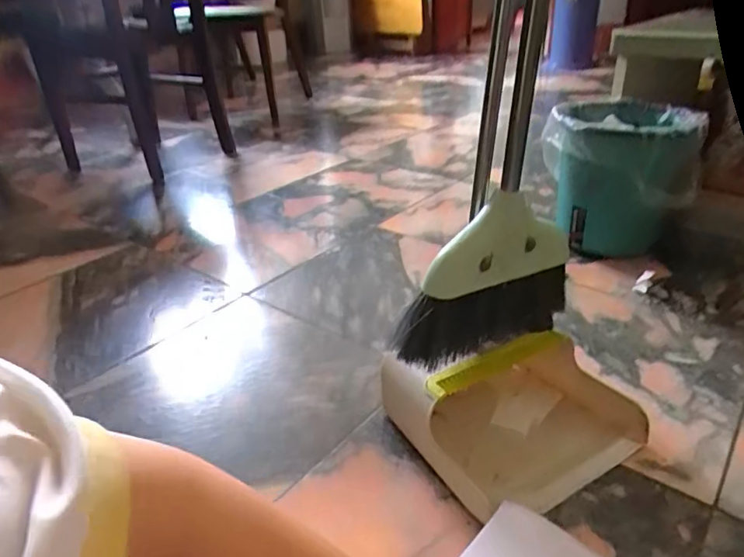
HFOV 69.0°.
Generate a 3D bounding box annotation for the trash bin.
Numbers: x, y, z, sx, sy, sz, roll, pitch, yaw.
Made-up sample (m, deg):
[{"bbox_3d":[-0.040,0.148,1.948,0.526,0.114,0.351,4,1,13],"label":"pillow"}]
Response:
[{"bbox_3d":[0.623,-0.265,1.406,0.340,0.322,0.386,9,32,22],"label":"trash bin"}]

